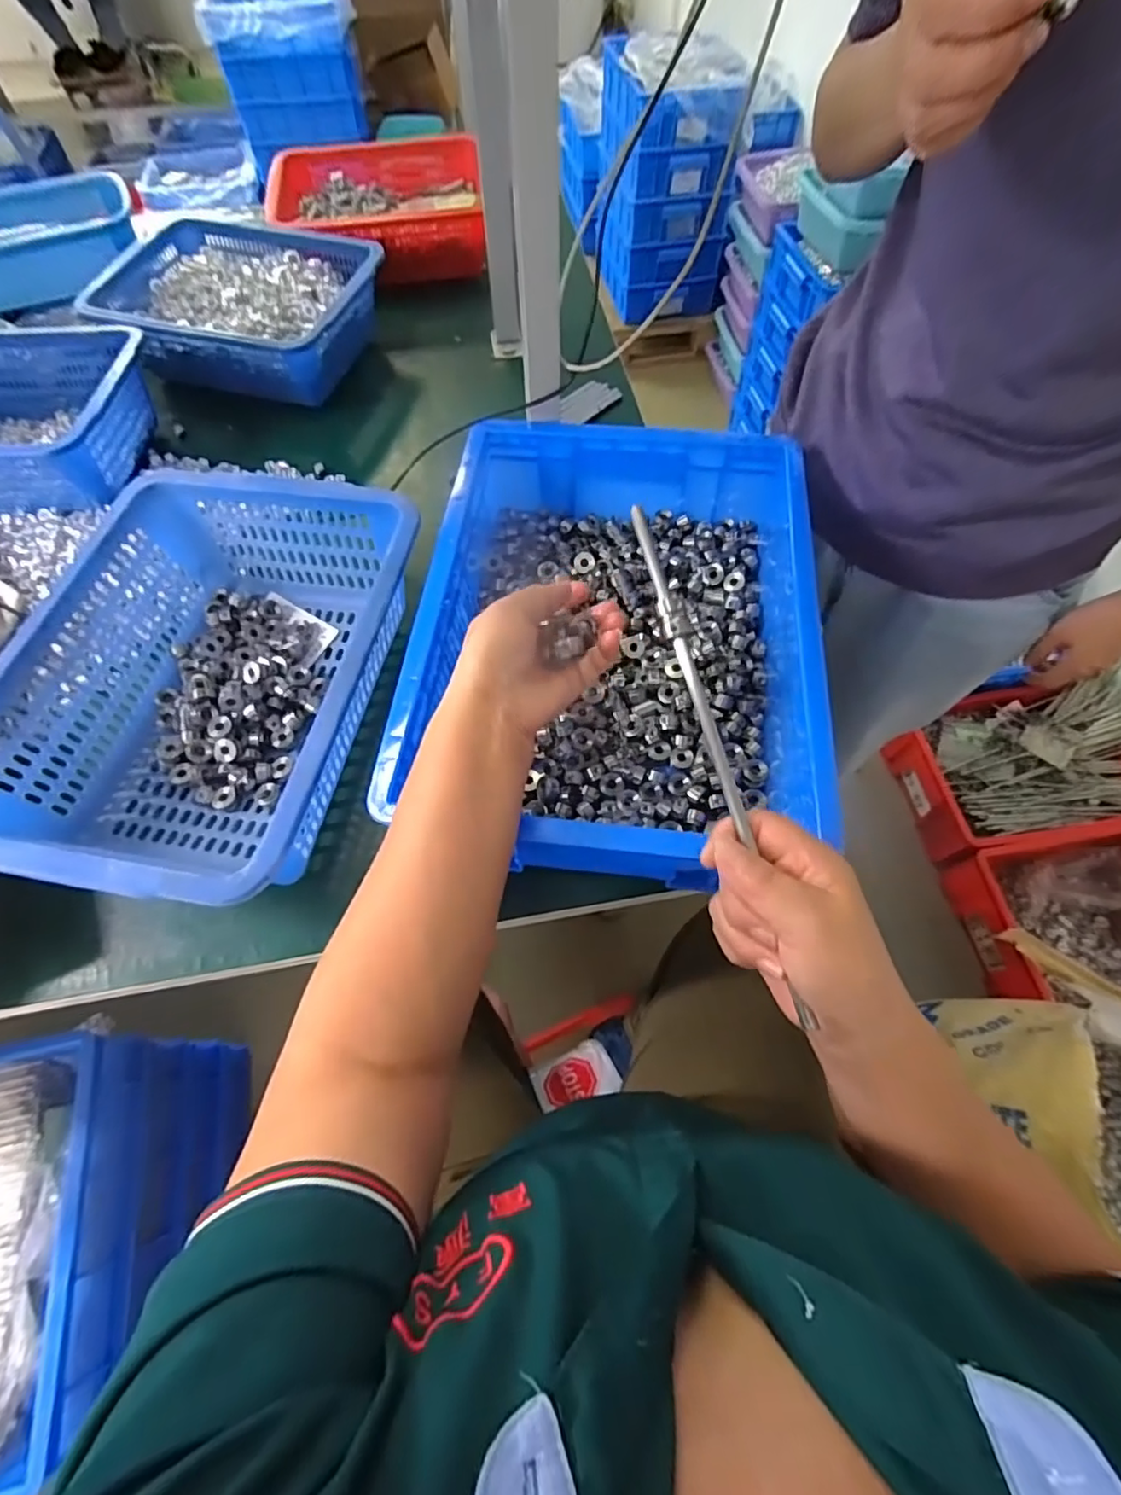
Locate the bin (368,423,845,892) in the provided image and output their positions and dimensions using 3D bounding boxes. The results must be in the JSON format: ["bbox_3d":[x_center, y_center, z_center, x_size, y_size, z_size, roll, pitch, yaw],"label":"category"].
[{"bbox_3d":[0.047,-0.114,0.514,0.303,0.097,0.383,5,63,3],"label":"bin"}]

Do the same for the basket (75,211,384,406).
[{"bbox_3d":[-0.391,-0.551,0.762,0.302,0.089,0.237,14,64,7],"label":"basket"}]

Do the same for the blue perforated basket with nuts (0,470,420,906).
[{"bbox_3d":[-0.275,-0.052,0.493,0.261,0.119,0.350,10,63,6],"label":"blue perforated basket with nuts"}]

